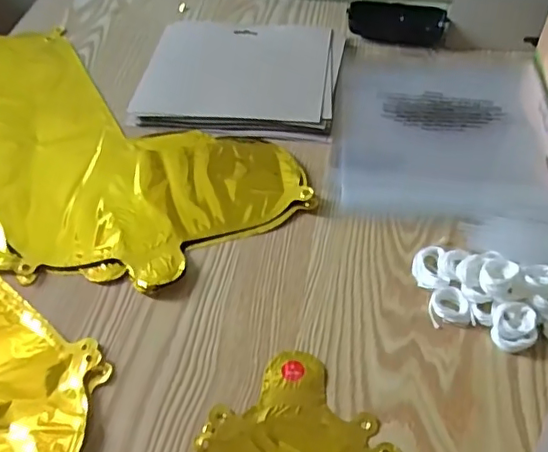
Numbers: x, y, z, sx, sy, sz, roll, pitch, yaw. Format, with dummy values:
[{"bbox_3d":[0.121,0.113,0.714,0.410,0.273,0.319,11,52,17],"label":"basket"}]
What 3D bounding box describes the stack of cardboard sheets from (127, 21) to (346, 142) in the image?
[{"bbox_3d":[-0.035,-0.162,0.599,0.204,0.012,0.180,5,49,7],"label":"stack of cardboard sheets"}]

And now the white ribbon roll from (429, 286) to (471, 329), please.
[{"bbox_3d":[0.126,0.058,0.405,0.027,0.007,0.031,-1,48,3],"label":"white ribbon roll"}]

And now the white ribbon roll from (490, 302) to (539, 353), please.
[{"bbox_3d":[0.165,0.070,0.387,0.028,0.014,0.033,12,50,14],"label":"white ribbon roll"}]

